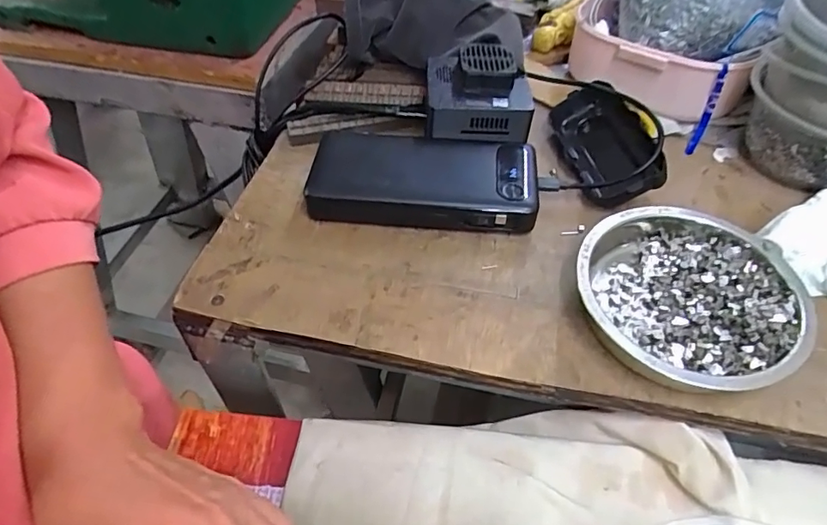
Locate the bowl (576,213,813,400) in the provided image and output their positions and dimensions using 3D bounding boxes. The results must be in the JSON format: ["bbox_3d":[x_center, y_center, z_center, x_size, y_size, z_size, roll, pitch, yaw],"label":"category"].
[{"bbox_3d":[0.155,0.019,0.301,0.118,0.027,0.115,-1,53,1],"label":"bowl"}]

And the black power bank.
[{"bbox_3d":[0.007,-0.059,0.364,0.150,0.026,0.074,6,53,6],"label":"black power bank"}]

